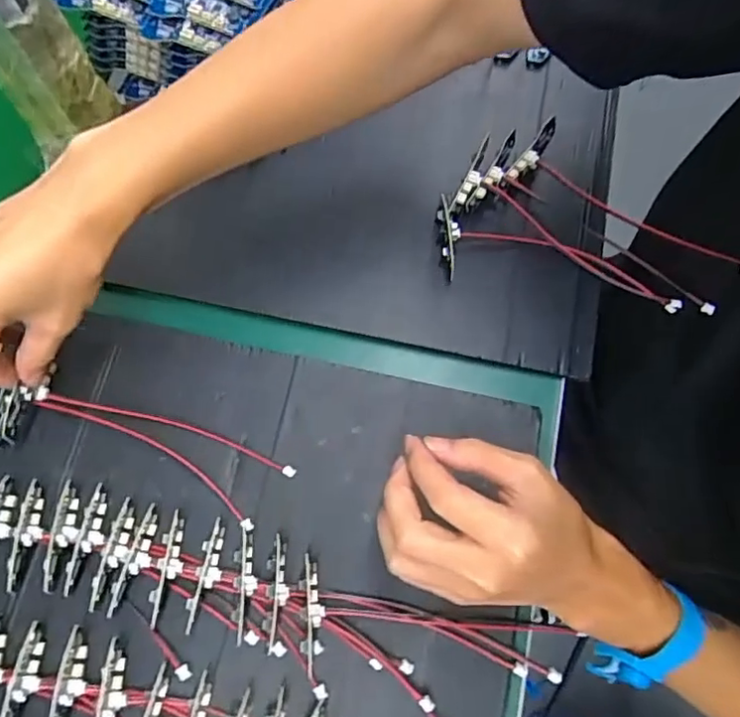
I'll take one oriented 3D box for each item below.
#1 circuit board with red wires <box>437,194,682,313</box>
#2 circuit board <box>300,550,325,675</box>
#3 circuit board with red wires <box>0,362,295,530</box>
[{"bbox_3d":[0.132,-0.073,0.417,0.173,0.016,0.059,10,72,2],"label":"circuit board with red wires"},{"bbox_3d":[-0.034,0.147,0.340,0.014,0.019,0.063,1,72,-1],"label":"circuit board"},{"bbox_3d":[-0.143,0.057,0.370,0.183,0.019,0.051,18,74,-4],"label":"circuit board with red wires"}]

